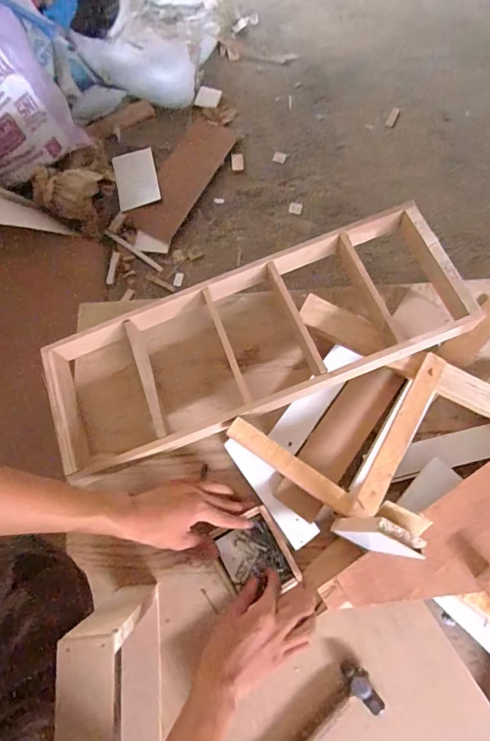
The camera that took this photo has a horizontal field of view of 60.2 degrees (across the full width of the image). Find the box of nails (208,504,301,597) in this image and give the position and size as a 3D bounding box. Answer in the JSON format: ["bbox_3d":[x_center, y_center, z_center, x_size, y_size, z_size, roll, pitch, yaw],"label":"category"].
[{"bbox_3d":[0.009,0.252,0.570,0.094,0.034,0.104,-27,72,-7],"label":"box of nails"}]

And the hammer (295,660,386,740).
[{"bbox_3d":[0.084,0.430,0.487,0.055,0.022,0.185,42,79,12],"label":"hammer"}]

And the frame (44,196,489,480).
[{"bbox_3d":[0.012,-0.043,0.630,0.609,0.095,0.222,-20,75,-5],"label":"frame"}]

